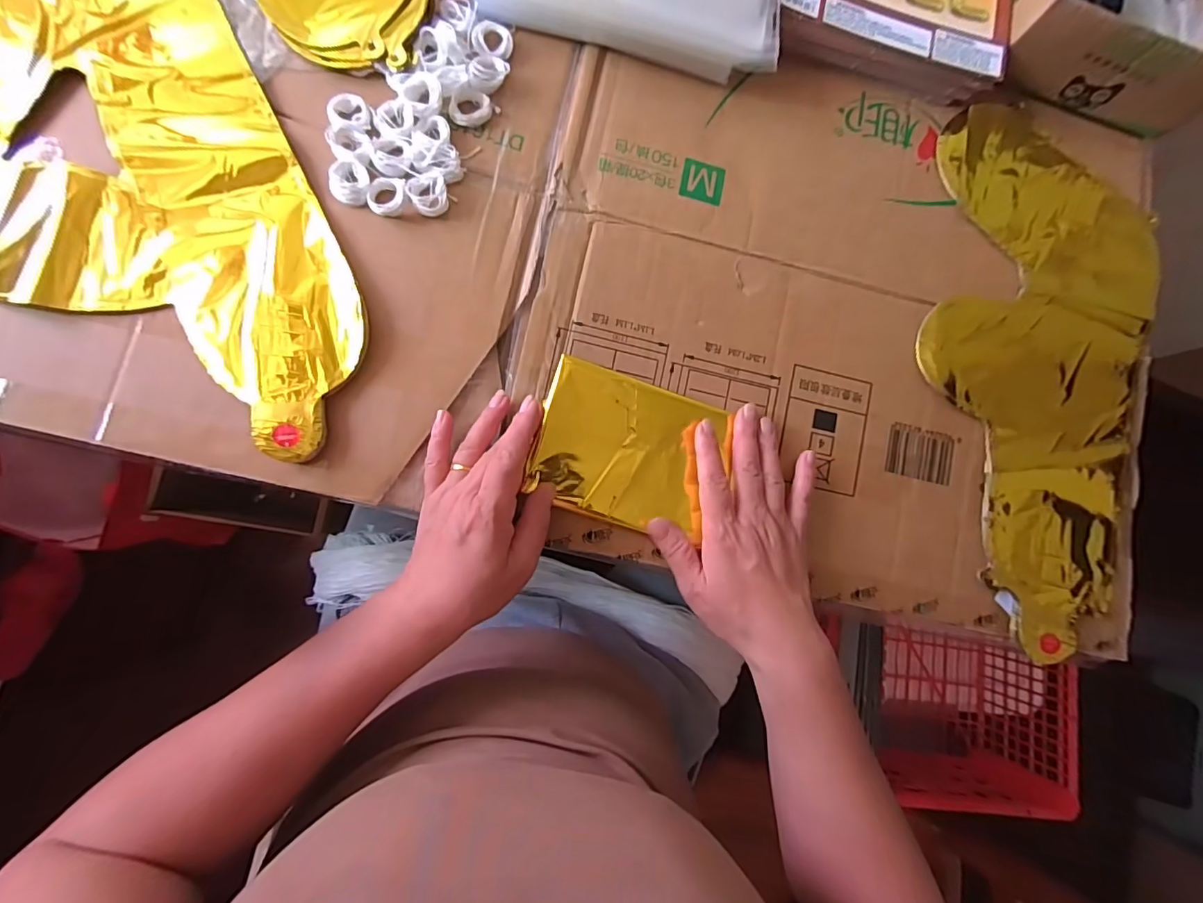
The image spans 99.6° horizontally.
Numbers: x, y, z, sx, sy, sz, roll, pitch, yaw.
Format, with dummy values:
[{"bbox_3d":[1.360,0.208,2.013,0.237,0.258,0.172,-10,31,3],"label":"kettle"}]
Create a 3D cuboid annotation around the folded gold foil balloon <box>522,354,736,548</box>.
[{"bbox_3d":[0.022,0.001,0.369,0.135,0.011,0.101,17,86,-12],"label":"folded gold foil balloon"}]

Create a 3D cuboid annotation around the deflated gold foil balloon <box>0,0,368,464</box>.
[{"bbox_3d":[-0.336,-0.193,0.330,0.374,0.013,0.334,9,83,-6],"label":"deflated gold foil balloon"}]

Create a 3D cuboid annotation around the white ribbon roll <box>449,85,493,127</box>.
[{"bbox_3d":[-0.095,-0.252,0.369,0.029,0.008,0.026,-1,84,-8],"label":"white ribbon roll"}]

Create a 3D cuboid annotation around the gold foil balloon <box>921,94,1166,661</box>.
[{"bbox_3d":[0.347,-0.066,0.406,0.195,0.009,0.415,13,82,-6],"label":"gold foil balloon"}]

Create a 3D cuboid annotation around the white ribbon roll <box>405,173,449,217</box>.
[{"bbox_3d":[-0.122,-0.180,0.357,0.026,0.011,0.027,1,84,-7],"label":"white ribbon roll"}]

